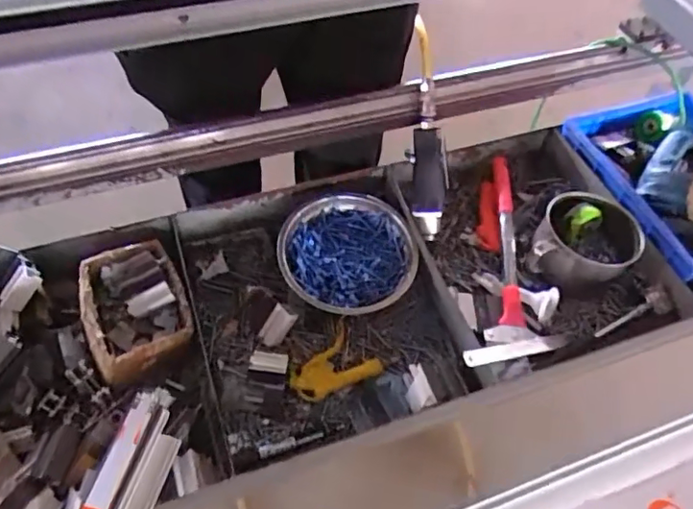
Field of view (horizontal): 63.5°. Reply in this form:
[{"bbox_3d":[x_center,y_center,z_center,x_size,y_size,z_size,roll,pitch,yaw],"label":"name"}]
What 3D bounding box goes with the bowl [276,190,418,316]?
[{"bbox_3d":[-0.005,-0.001,0.871,0.195,0.058,0.207,2,55,-3],"label":"bowl"}]

